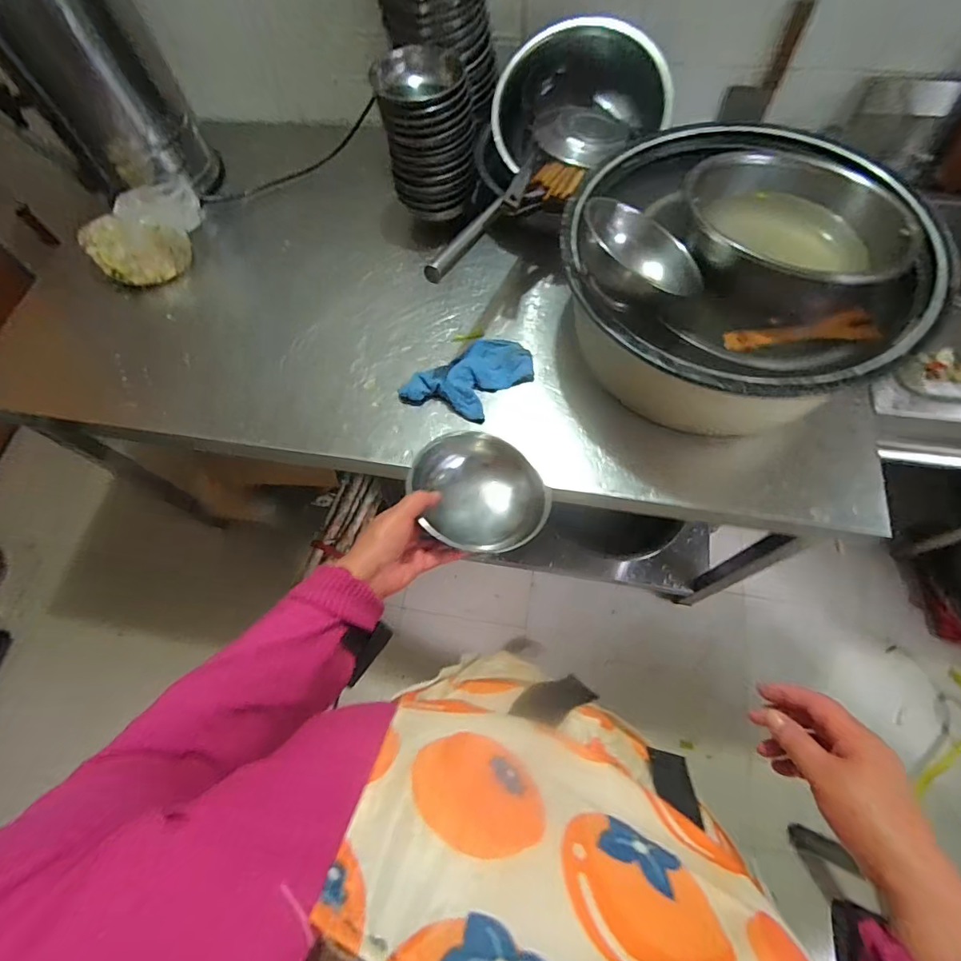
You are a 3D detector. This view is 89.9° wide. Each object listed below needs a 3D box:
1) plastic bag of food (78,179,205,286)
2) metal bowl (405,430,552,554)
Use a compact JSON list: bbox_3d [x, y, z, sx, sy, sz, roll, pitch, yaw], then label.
[{"bbox_3d":[-0.623,-0.458,0.899,0.220,0.129,0.130,-33,69,-11],"label":"plastic bag of food"},{"bbox_3d":[-0.003,0.021,0.585,0.164,0.077,0.134,21,69,12],"label":"metal bowl"}]

